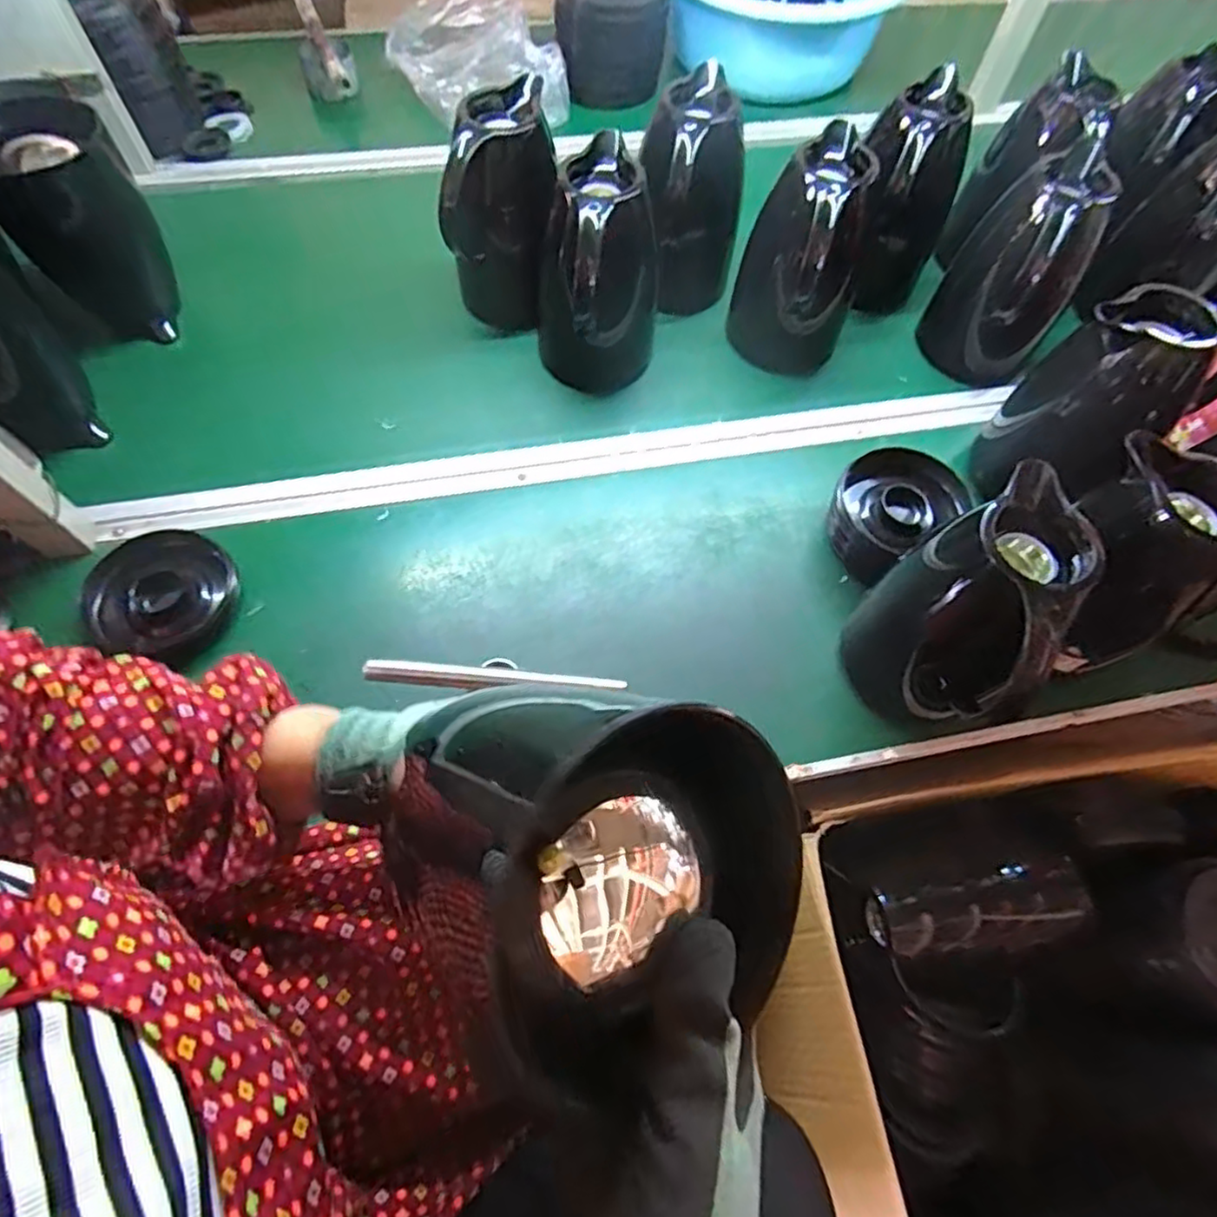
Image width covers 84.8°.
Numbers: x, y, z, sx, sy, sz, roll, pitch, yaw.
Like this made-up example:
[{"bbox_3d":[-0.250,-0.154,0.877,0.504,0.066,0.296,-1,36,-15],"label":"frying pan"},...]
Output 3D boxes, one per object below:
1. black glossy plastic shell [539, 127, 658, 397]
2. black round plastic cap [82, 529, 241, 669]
[{"bbox_3d":[-0.013,-0.337,0.680,0.133,0.196,0.130,-35,69,-19],"label":"black glossy plastic shell"},{"bbox_3d":[-0.393,-0.014,0.592,0.115,0.028,0.116,1,63,-2],"label":"black round plastic cap"}]

